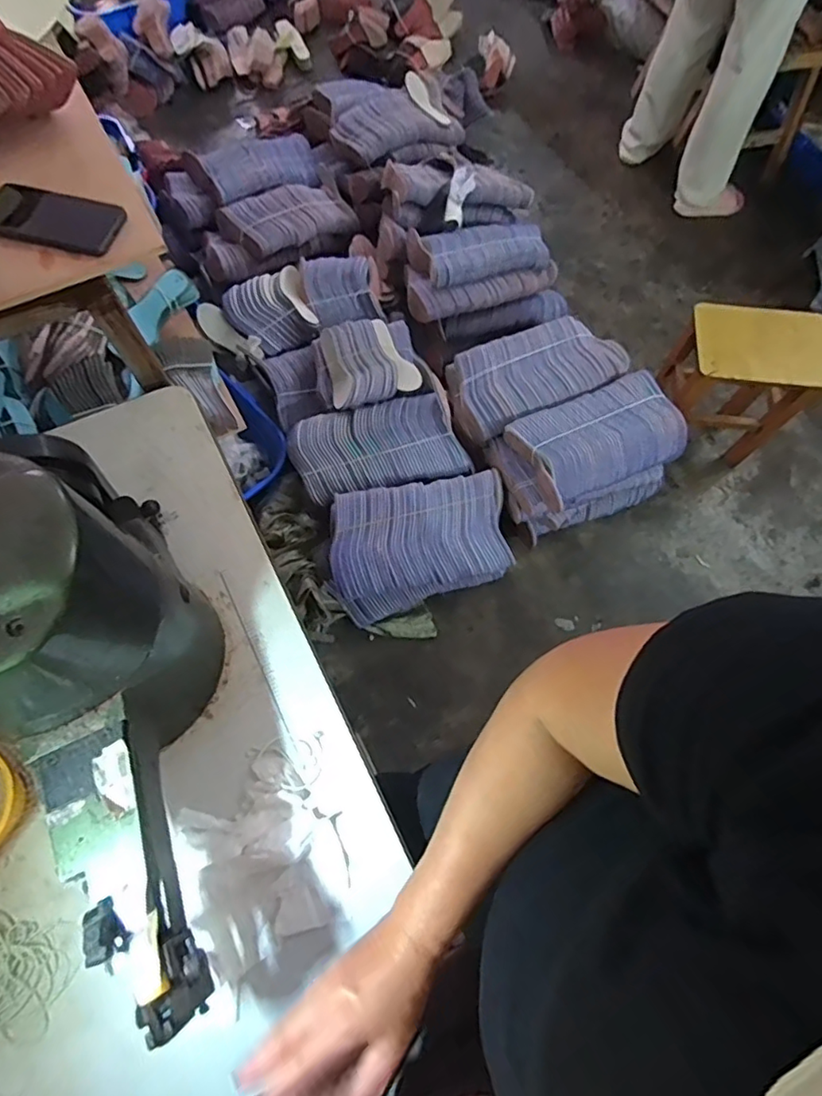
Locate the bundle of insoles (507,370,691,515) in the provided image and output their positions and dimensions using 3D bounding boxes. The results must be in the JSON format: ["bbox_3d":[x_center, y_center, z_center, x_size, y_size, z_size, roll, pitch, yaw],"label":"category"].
[{"bbox_3d":[0.452,-0.265,1.321,0.385,0.078,0.231,-23,70,-9],"label":"bundle of insoles"}]

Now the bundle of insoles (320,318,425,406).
[{"bbox_3d":[-0.103,-0.476,1.422,0.220,0.066,0.213,-12,69,-5],"label":"bundle of insoles"}]

